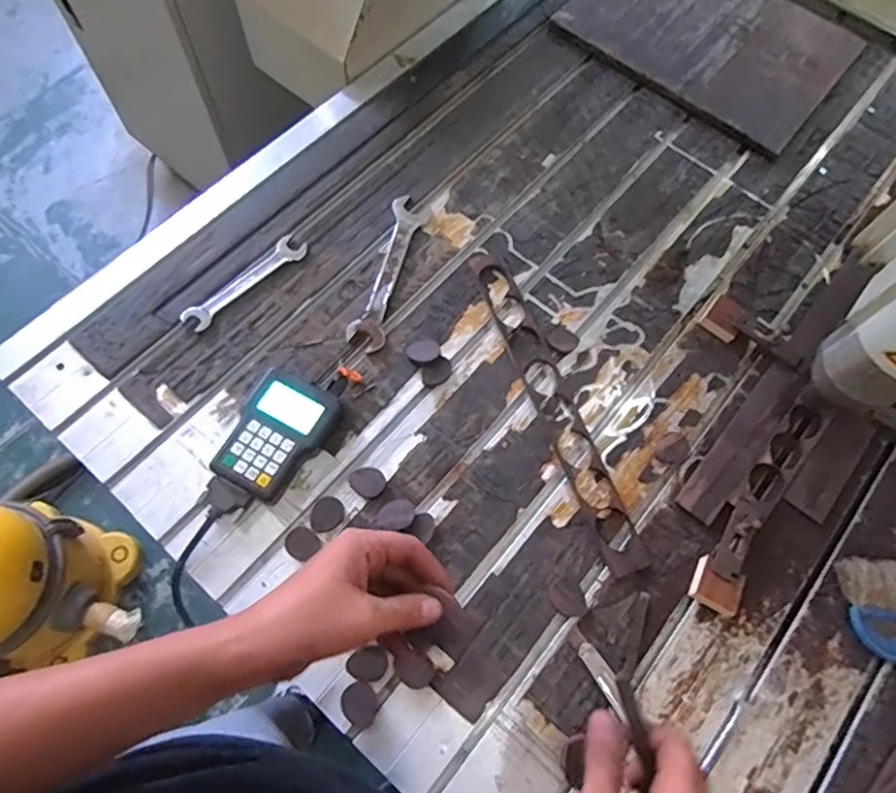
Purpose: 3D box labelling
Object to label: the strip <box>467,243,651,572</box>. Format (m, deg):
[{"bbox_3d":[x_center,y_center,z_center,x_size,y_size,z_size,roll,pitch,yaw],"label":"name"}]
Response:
[{"bbox_3d":[0.133,0.000,0.771,0.050,0.008,0.465,-19,70,-9],"label":"strip"}]

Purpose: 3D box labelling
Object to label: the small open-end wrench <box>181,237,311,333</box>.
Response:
[{"bbox_3d":[-0.275,-0.156,0.812,0.040,0.009,0.186,43,73,14],"label":"small open-end wrench"}]

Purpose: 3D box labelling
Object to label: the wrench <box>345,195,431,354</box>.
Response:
[{"bbox_3d":[-0.082,-0.175,0.832,0.051,0.007,0.251,14,68,4],"label":"wrench"}]

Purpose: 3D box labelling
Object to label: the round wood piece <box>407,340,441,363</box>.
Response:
[{"bbox_3d":[-0.031,-0.058,0.775,0.042,0.007,0.033,-1,68,-2],"label":"round wood piece"}]

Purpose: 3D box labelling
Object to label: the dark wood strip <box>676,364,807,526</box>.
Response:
[{"bbox_3d":[0.373,0.055,0.751,0.049,0.013,0.245,39,72,13],"label":"dark wood strip"}]

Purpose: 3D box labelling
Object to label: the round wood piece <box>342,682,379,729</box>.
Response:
[{"bbox_3d":[-0.092,0.326,0.631,0.036,0.004,0.045,-41,94,-21],"label":"round wood piece"}]

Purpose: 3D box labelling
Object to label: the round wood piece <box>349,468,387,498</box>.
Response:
[{"bbox_3d":[-0.095,0.103,0.716,0.040,0.004,0.037,1,68,-2],"label":"round wood piece"}]

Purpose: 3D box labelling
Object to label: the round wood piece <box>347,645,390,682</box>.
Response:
[{"bbox_3d":[-0.085,0.289,0.645,0.039,0.004,0.038,6,70,-16],"label":"round wood piece"}]

